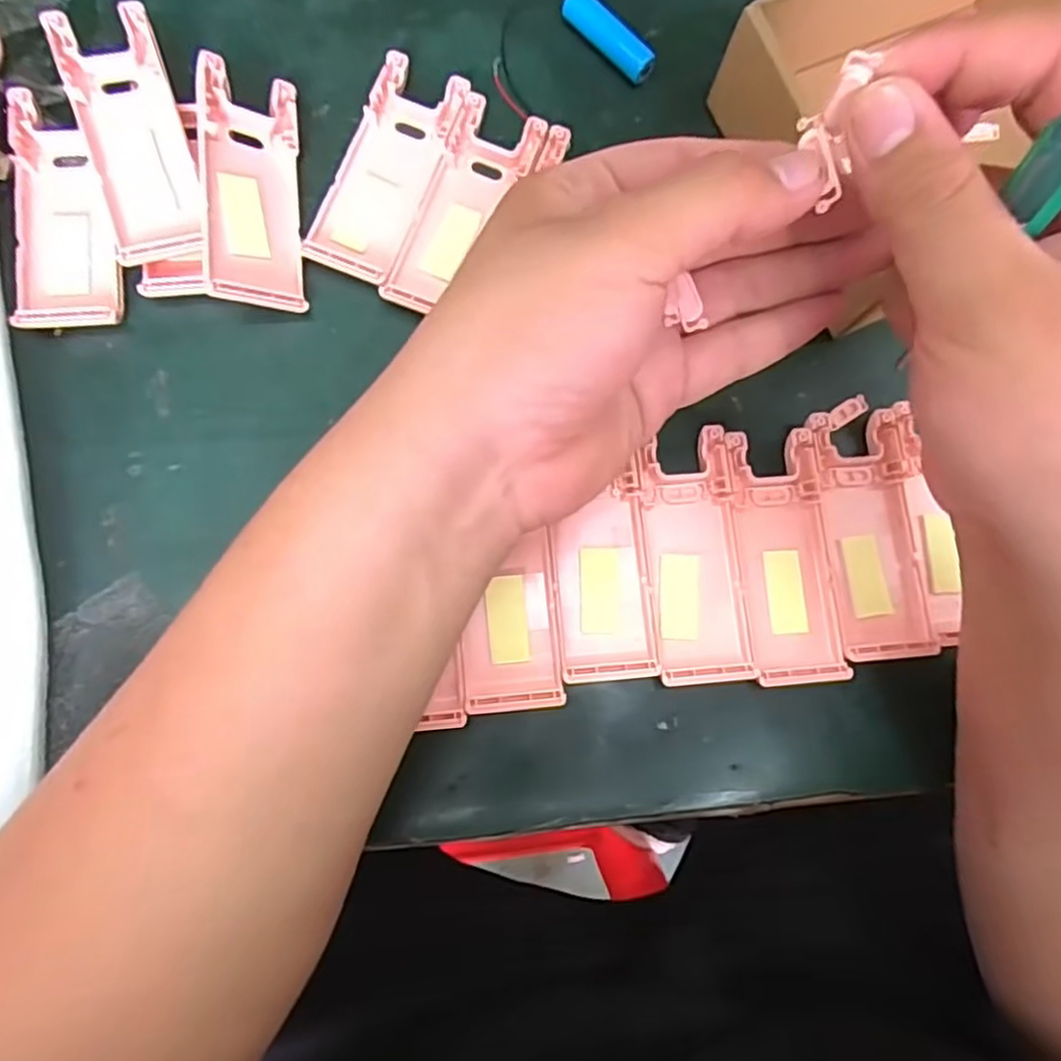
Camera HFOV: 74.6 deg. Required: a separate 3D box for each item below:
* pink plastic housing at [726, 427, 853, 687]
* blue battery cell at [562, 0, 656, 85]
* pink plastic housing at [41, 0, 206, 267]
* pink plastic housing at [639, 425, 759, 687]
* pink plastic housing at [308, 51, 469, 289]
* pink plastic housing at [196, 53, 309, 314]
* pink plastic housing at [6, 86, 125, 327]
[{"bbox_3d":[0.107,0.010,0.289,0.039,0.009,0.103,-3,82,-5],"label":"pink plastic housing"},{"bbox_3d":[0.035,-0.229,0.322,0.051,0.012,0.011,43,81,2],"label":"blue battery cell"},{"bbox_3d":[-0.160,-0.158,0.283,0.036,0.024,0.099,-15,84,-6],"label":"pink plastic housing"},{"bbox_3d":[0.067,0.010,0.286,0.038,0.009,0.100,-4,82,-5],"label":"pink plastic housing"},{"bbox_3d":[-0.062,-0.156,0.304,0.038,0.011,0.100,20,81,-1],"label":"pink plastic housing"},{"bbox_3d":[-0.115,-0.141,0.287,0.039,0.013,0.101,-1,82,-27],"label":"pink plastic housing"},{"bbox_3d":[-0.190,-0.129,0.285,0.038,0.013,0.099,-6,83,-5],"label":"pink plastic housing"}]

